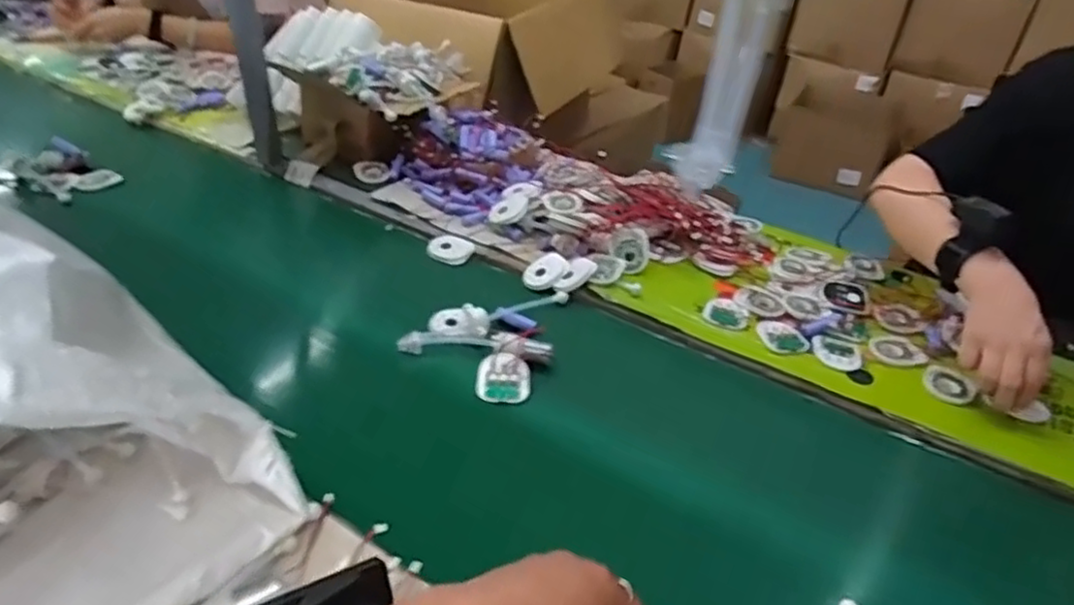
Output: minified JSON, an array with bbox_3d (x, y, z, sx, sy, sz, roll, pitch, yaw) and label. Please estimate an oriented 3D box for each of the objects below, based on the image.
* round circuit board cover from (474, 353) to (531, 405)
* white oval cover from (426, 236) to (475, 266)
[{"bbox_3d":[-0.033,0.076,0.689,0.053,0.009,0.056,3,54,-5],"label":"round circuit board cover"},{"bbox_3d":[-0.117,-0.070,0.905,0.059,0.012,0.057,-27,45,-36],"label":"white oval cover"}]

